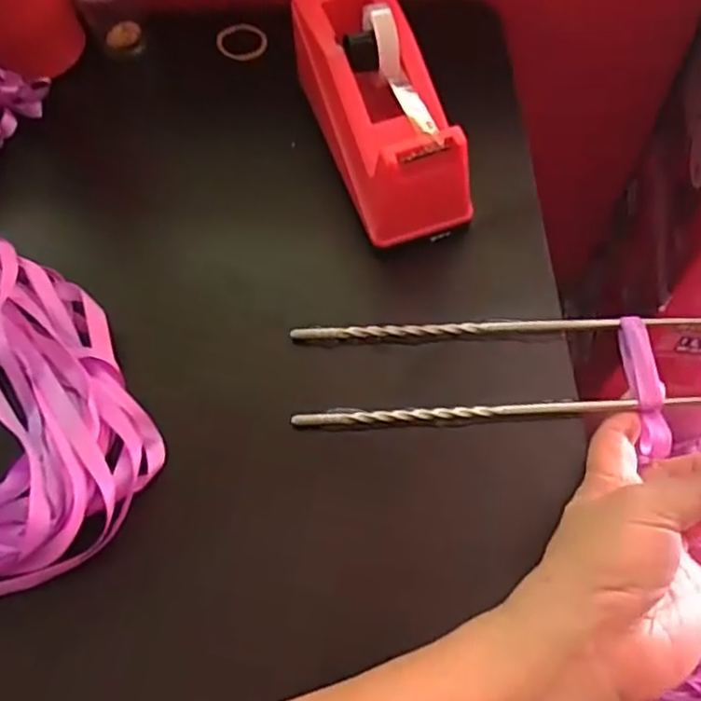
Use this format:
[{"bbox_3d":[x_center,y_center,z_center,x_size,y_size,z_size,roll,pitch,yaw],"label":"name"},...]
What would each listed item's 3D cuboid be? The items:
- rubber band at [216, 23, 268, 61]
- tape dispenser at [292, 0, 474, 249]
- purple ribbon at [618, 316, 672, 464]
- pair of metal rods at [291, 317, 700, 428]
[{"bbox_3d":[-0.077,-0.218,0.499,0.035,0.006,0.036,-1,62,2],"label":"rubber band"},{"bbox_3d":[0.016,-0.142,0.405,0.063,0.062,0.159,-18,63,-8],"label":"tape dispenser"},{"bbox_3d":[0.150,0.017,0.359,0.015,0.010,0.073,-5,68,0],"label":"purple ribbon"},{"bbox_3d":[0.079,0.008,0.367,0.215,0.007,0.058,-5,62,1],"label":"pair of metal rods"}]

